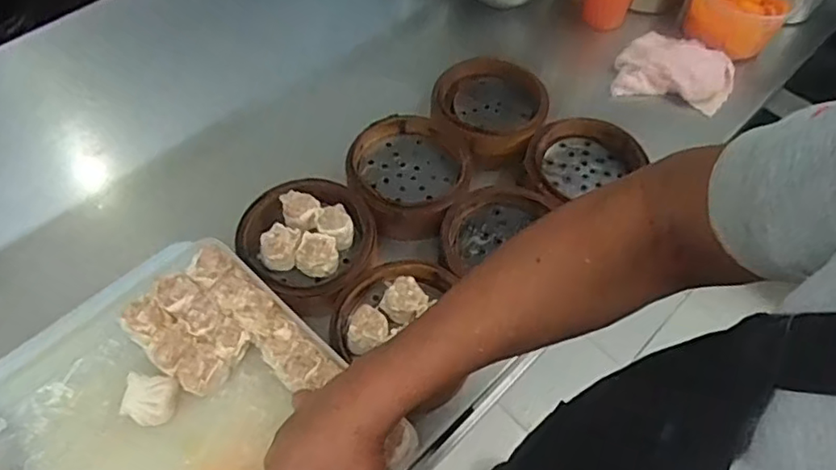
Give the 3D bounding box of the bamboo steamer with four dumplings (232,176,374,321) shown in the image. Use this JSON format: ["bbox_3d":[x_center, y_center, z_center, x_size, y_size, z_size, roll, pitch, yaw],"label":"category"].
[{"bbox_3d":[-0.113,0.013,0.648,0.134,0.069,0.144,2,59,-3],"label":"bamboo steamer with four dumplings"}]

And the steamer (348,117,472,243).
[{"bbox_3d":[-0.012,-0.074,0.700,0.133,0.058,0.141,23,60,10],"label":"steamer"}]

